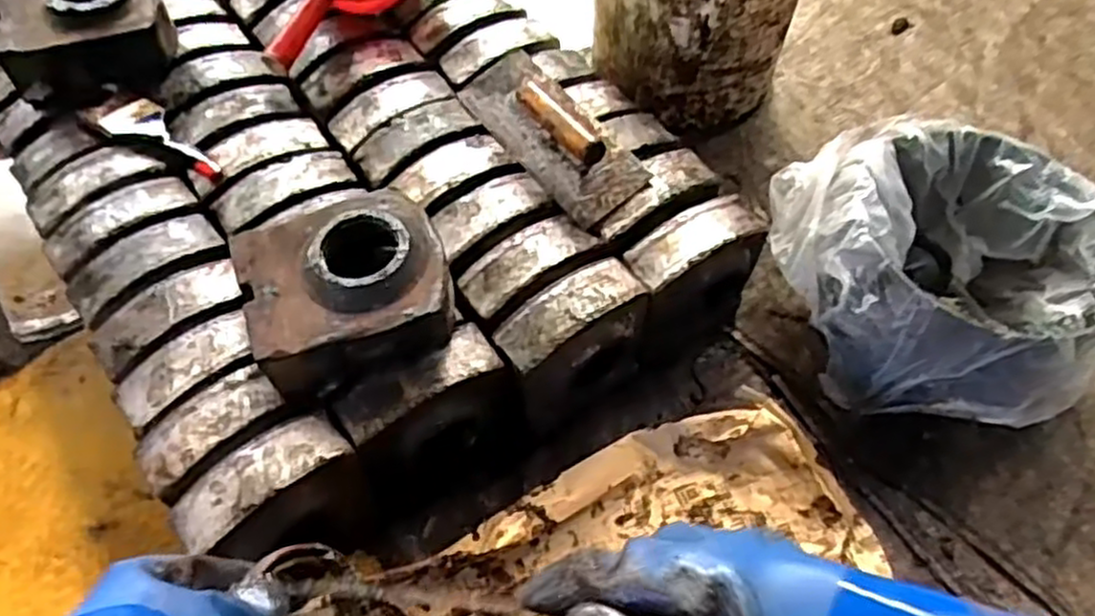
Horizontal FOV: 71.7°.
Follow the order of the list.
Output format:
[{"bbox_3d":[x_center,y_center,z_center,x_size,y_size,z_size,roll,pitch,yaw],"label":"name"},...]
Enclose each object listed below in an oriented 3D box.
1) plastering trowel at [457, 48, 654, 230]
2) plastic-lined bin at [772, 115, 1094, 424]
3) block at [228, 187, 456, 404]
[{"bbox_3d":[0.003,-0.223,0.865,0.098,0.071,0.266,-32,63,-18],"label":"plastering trowel"},{"bbox_3d":[0.463,-0.037,0.886,0.313,0.181,0.361,-20,59,-11],"label":"plastic-lined bin"},{"bbox_3d":[-0.193,-0.022,0.730,0.188,0.085,0.165,-19,59,-11],"label":"block"}]

